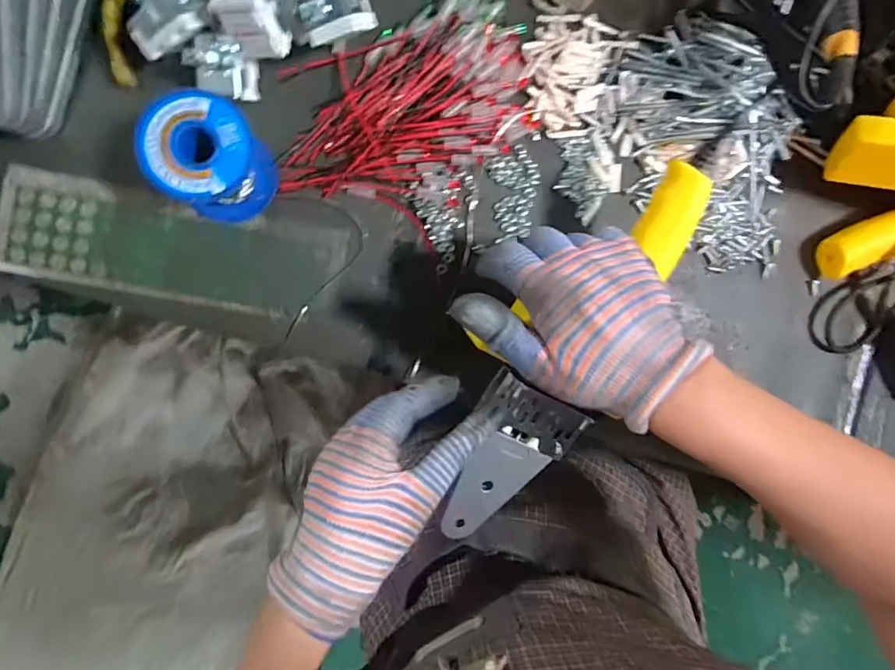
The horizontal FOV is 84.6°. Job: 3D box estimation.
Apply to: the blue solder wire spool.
[{"bbox_3d":[-0.145,-0.108,0.308,0.061,0.061,0.063,0,90,-8],"label":"blue solder wire spool"}]

